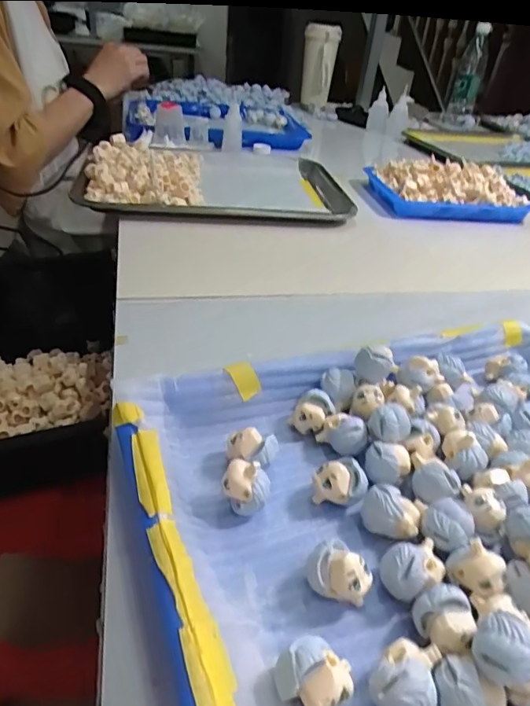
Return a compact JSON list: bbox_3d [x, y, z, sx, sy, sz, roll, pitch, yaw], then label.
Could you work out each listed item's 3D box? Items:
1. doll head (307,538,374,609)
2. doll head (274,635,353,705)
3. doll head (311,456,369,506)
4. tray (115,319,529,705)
[{"bbox_3d":[0.033,0.099,0.218,0.027,0.023,0.019,25,39,25],"label":"doll head"},{"bbox_3d":[0.018,0.122,0.182,0.024,0.022,0.023,4,35,-3],"label":"doll head"},{"bbox_3d":[0.039,0.070,0.260,0.027,0.024,0.018,10,35,6],"label":"doll head"},{"bbox_3d":[0.106,0.073,0.258,0.330,0.031,0.248,-9,37,-21],"label":"tray"}]

